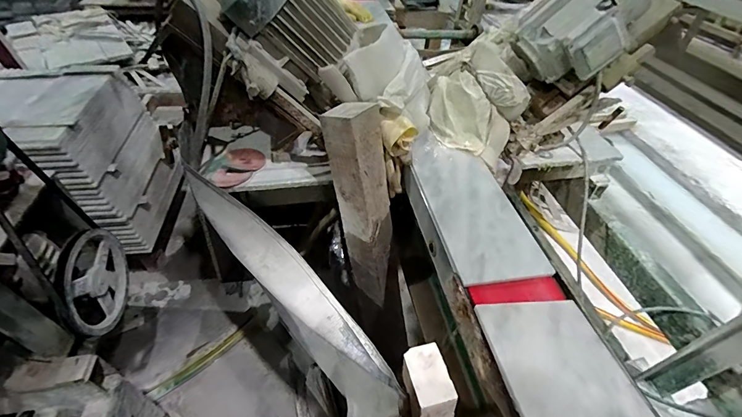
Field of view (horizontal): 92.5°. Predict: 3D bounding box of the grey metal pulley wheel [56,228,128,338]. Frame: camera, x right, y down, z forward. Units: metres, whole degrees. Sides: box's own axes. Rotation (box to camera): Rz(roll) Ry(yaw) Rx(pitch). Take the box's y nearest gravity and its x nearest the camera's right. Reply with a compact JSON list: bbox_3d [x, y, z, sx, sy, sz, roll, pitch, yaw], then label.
[{"bbox_3d":[-0.532,0.142,0.686,0.027,0.192,0.181,-3,46,-6],"label":"grey metal pulley wheel"}]

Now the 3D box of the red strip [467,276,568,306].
[{"bbox_3d":[0.218,0.124,0.534,0.143,0.009,0.038,-3,46,-6],"label":"red strip"}]

